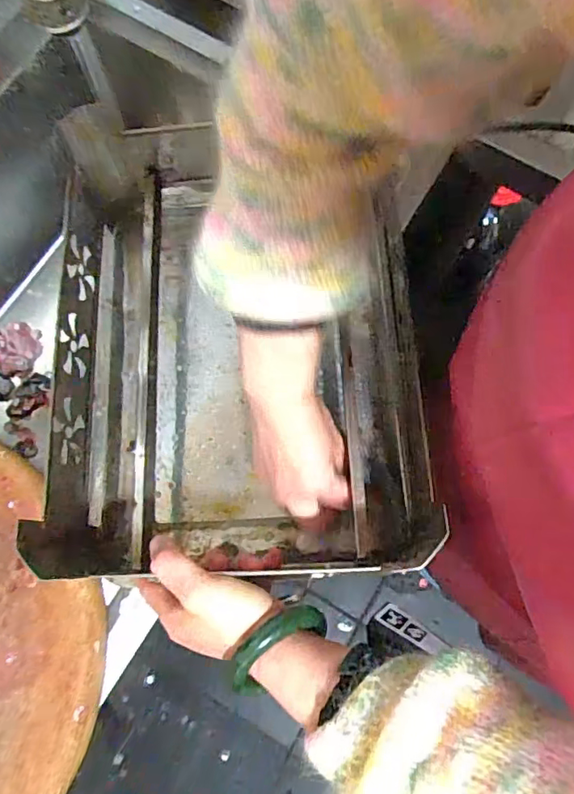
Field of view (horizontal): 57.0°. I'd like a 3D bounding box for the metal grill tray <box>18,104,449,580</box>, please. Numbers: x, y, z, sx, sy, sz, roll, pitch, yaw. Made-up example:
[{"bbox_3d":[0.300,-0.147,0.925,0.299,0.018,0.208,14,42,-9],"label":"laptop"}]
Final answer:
[{"bbox_3d":[-0.046,-0.044,0.484,0.302,0.117,0.367,1,76,0],"label":"metal grill tray"}]

